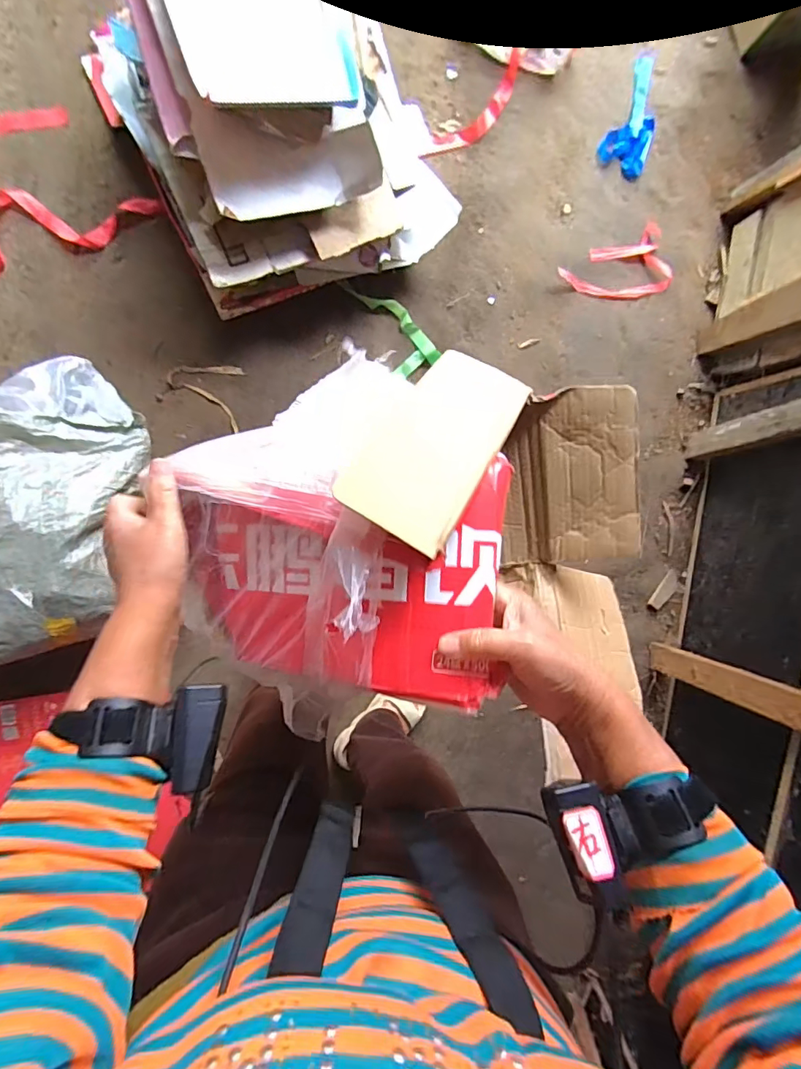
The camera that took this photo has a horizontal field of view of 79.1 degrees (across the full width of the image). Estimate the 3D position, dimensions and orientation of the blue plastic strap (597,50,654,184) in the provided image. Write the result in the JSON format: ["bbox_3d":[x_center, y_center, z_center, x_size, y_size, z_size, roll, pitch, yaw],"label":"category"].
[{"bbox_3d":[0.589,-1.036,1.201,0.123,0.040,0.271,21,89,-10],"label":"blue plastic strap"}]

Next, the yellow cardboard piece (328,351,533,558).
[{"bbox_3d":[0.040,-0.089,0.402,0.090,0.016,0.244,30,51,5],"label":"yellow cardboard piece"}]

